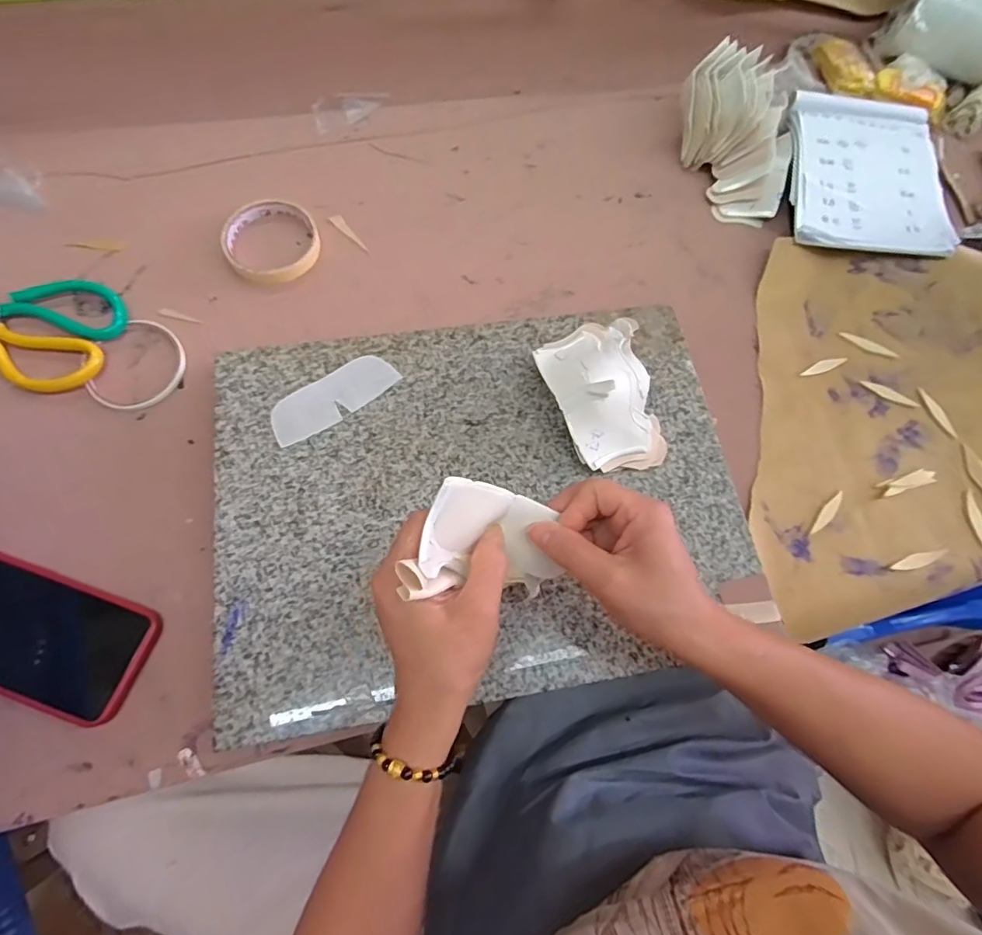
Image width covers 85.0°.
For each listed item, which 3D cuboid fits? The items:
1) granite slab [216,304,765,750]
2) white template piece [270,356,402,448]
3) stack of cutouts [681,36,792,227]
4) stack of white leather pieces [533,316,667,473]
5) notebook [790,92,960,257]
[{"bbox_3d":[-0.006,0.021,0.421,0.389,0.027,0.291,-9,70,-5],"label":"granite slab"},{"bbox_3d":[-0.127,-0.057,0.432,0.104,0.004,0.040,-33,74,-13],"label":"white template piece"},{"bbox_3d":[0.251,-0.342,0.546,0.116,0.074,0.155,7,69,1],"label":"stack of cutouts"},{"bbox_3d":[0.088,-0.059,0.422,0.089,0.051,0.123,-12,71,-8],"label":"stack of white leather pieces"},{"bbox_3d":[0.378,-0.298,0.536,0.145,0.014,0.193,10,72,2],"label":"notebook"}]

